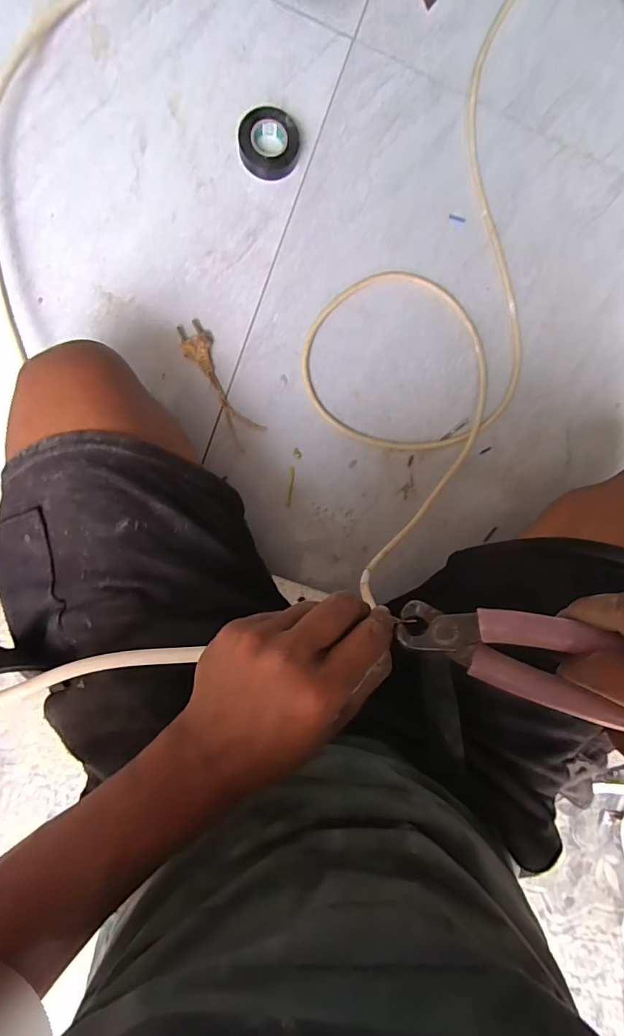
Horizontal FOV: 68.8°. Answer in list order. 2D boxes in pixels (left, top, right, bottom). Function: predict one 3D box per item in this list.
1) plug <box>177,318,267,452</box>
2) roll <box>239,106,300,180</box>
[{"bbox_3d":[-0.101,-0.149,0.501,0.036,0.014,0.143,-31,95,-5],"label":"plug"},{"bbox_3d":[-0.045,-0.401,0.489,0.062,0.021,0.058,0,92,-7],"label":"roll"}]

